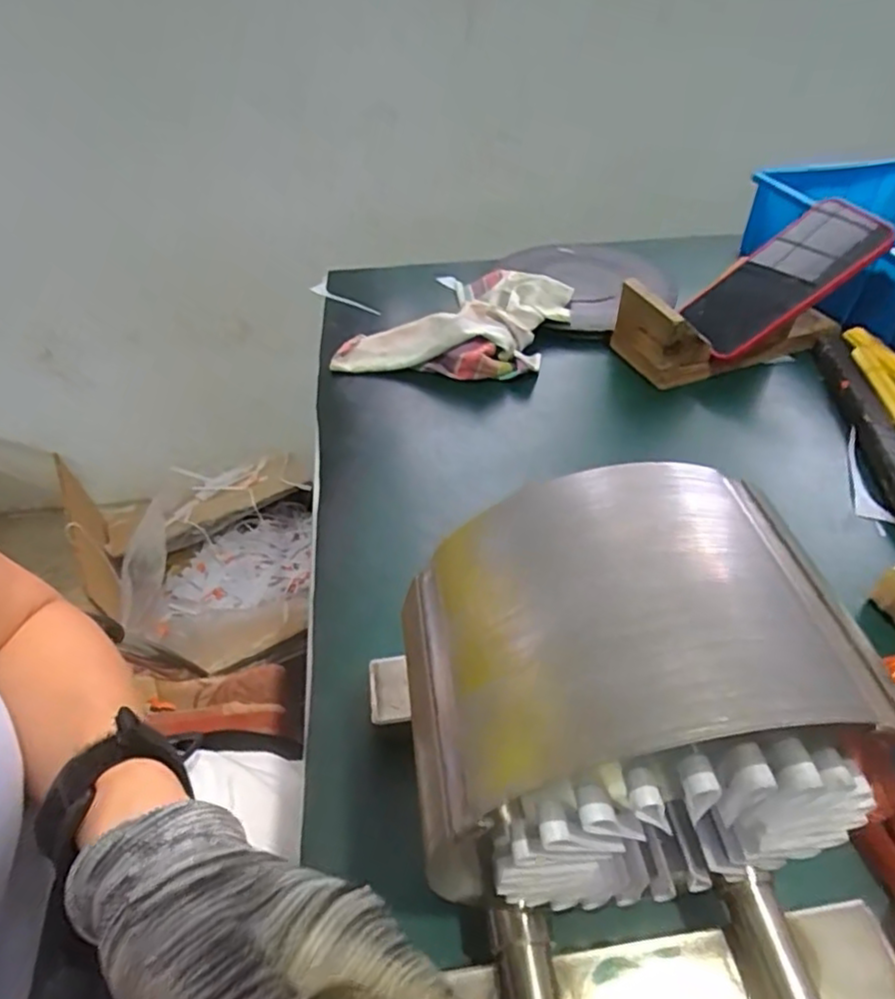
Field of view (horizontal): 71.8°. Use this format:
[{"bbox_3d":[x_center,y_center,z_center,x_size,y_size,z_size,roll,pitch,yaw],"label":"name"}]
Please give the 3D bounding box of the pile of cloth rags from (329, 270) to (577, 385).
[{"bbox_3d":[0.018,-0.173,0.605,0.167,0.056,0.218,21,49,21],"label":"pile of cloth rags"}]

